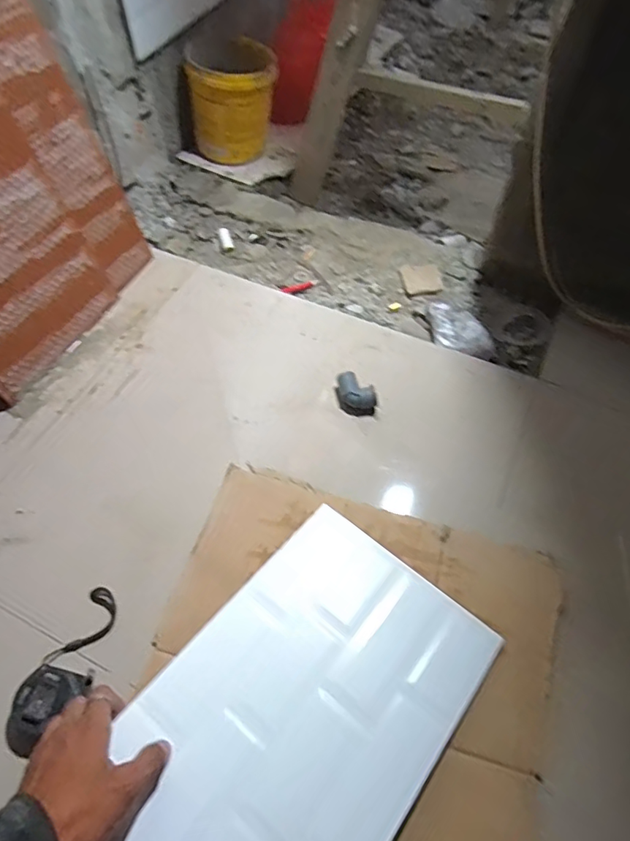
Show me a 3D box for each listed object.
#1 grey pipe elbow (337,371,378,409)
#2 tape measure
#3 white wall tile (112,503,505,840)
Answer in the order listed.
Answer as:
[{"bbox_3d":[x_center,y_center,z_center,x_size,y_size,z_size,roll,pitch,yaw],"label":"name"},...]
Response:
[{"bbox_3d":[0.059,-0.041,0.742,0.044,0.031,0.059,-10,58,-6],"label":"grey pipe elbow"},{"bbox_3d":[-0.262,0.266,0.565,0.060,0.033,0.166,21,52,12],"label":"tape measure"},{"bbox_3d":[-0.020,0.287,0.508,0.249,0.015,0.390,34,59,22],"label":"white wall tile"}]

